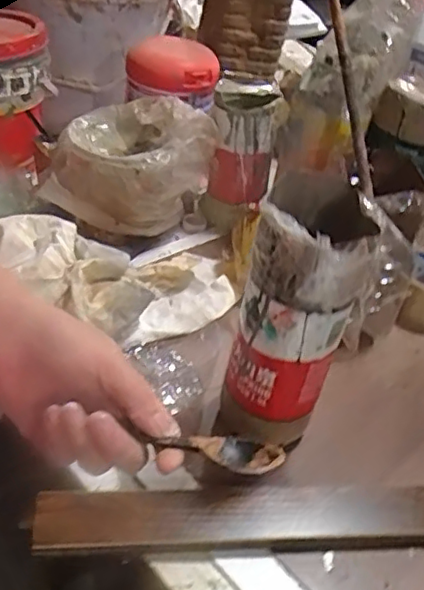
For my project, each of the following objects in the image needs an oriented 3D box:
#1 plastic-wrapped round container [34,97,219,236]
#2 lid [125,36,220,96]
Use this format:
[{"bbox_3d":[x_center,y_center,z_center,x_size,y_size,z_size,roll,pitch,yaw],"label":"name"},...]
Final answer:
[{"bbox_3d":[-0.102,-0.163,0.751,0.155,0.128,0.162,21,39,14],"label":"plastic-wrapped round container"},{"bbox_3d":[-0.053,-0.318,0.836,0.122,0.024,0.103,15,61,-1],"label":"lid"}]

